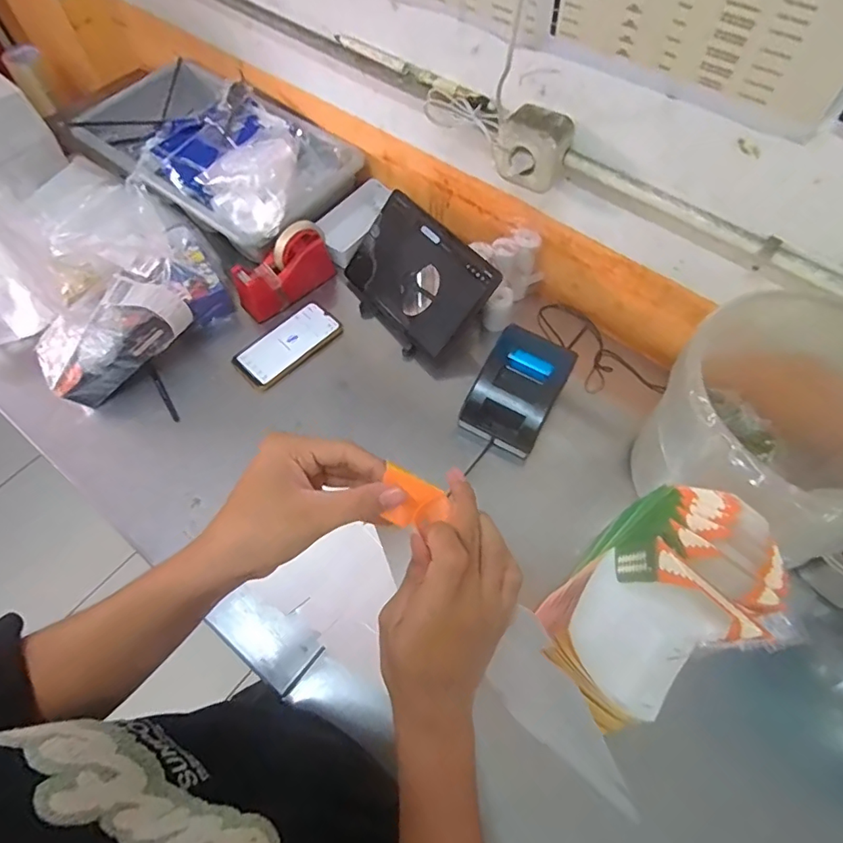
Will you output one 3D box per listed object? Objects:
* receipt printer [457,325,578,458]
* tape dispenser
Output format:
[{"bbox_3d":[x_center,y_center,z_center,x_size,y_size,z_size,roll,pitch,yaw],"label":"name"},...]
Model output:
[{"bbox_3d":[0.137,-0.042,0.728,0.114,0.084,0.141,27,65,14],"label":"receipt printer"},{"bbox_3d":[-0.225,-0.248,0.832,0.163,0.089,0.057,-35,67,-17],"label":"tape dispenser"}]

